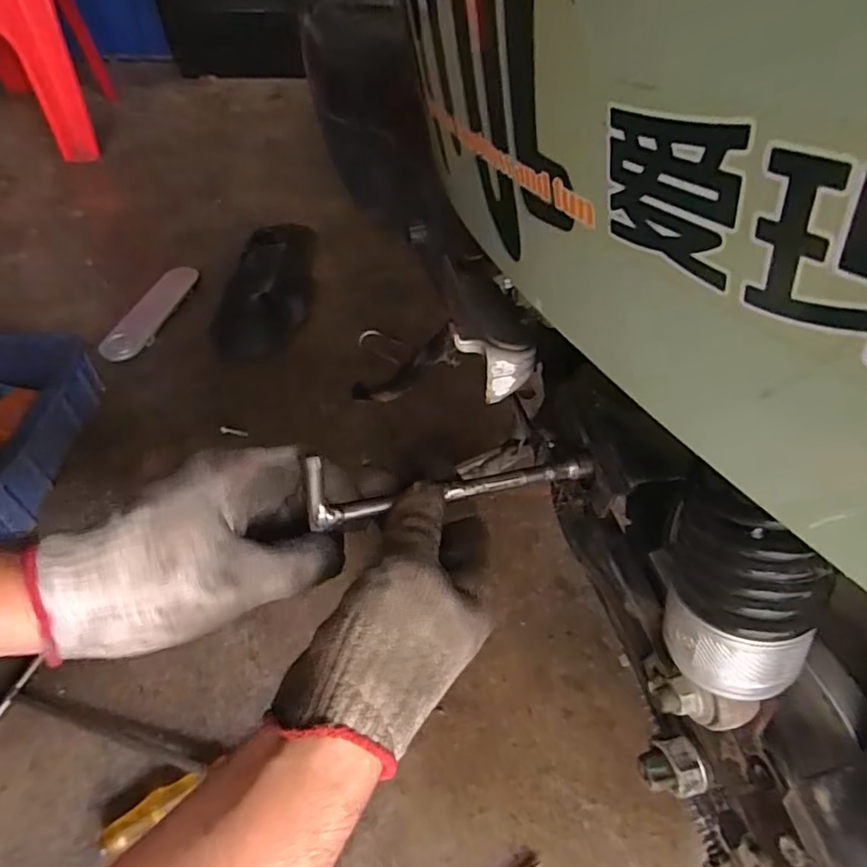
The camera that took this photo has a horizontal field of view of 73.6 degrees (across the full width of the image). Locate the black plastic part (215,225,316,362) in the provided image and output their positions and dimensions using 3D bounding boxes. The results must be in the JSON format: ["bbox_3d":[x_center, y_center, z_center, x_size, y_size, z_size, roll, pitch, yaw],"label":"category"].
[{"bbox_3d":[-0.231,-0.222,0.849,0.121,0.055,0.292,3,50,1],"label":"black plastic part"}]

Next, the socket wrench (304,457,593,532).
[{"bbox_3d":[0.012,0.023,0.295,0.147,0.031,0.014,-6,50,-12],"label":"socket wrench"}]

